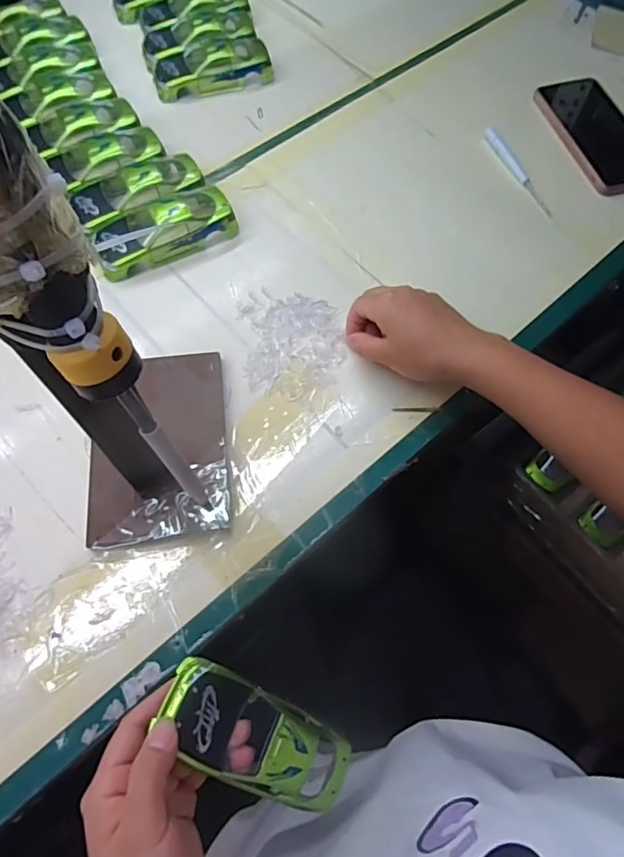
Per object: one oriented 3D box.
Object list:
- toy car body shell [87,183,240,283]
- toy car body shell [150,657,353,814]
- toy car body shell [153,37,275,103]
[{"bbox_3d":[-0.134,-0.184,0.471,0.126,0.037,0.053,-24,69,-13],"label":"toy car body shell"},{"bbox_3d":[-0.029,0.186,0.307,0.127,0.028,0.047,39,67,-15],"label":"toy car body shell"},{"bbox_3d":[-0.109,-0.398,0.568,0.126,0.030,0.053,-15,67,-9],"label":"toy car body shell"}]

